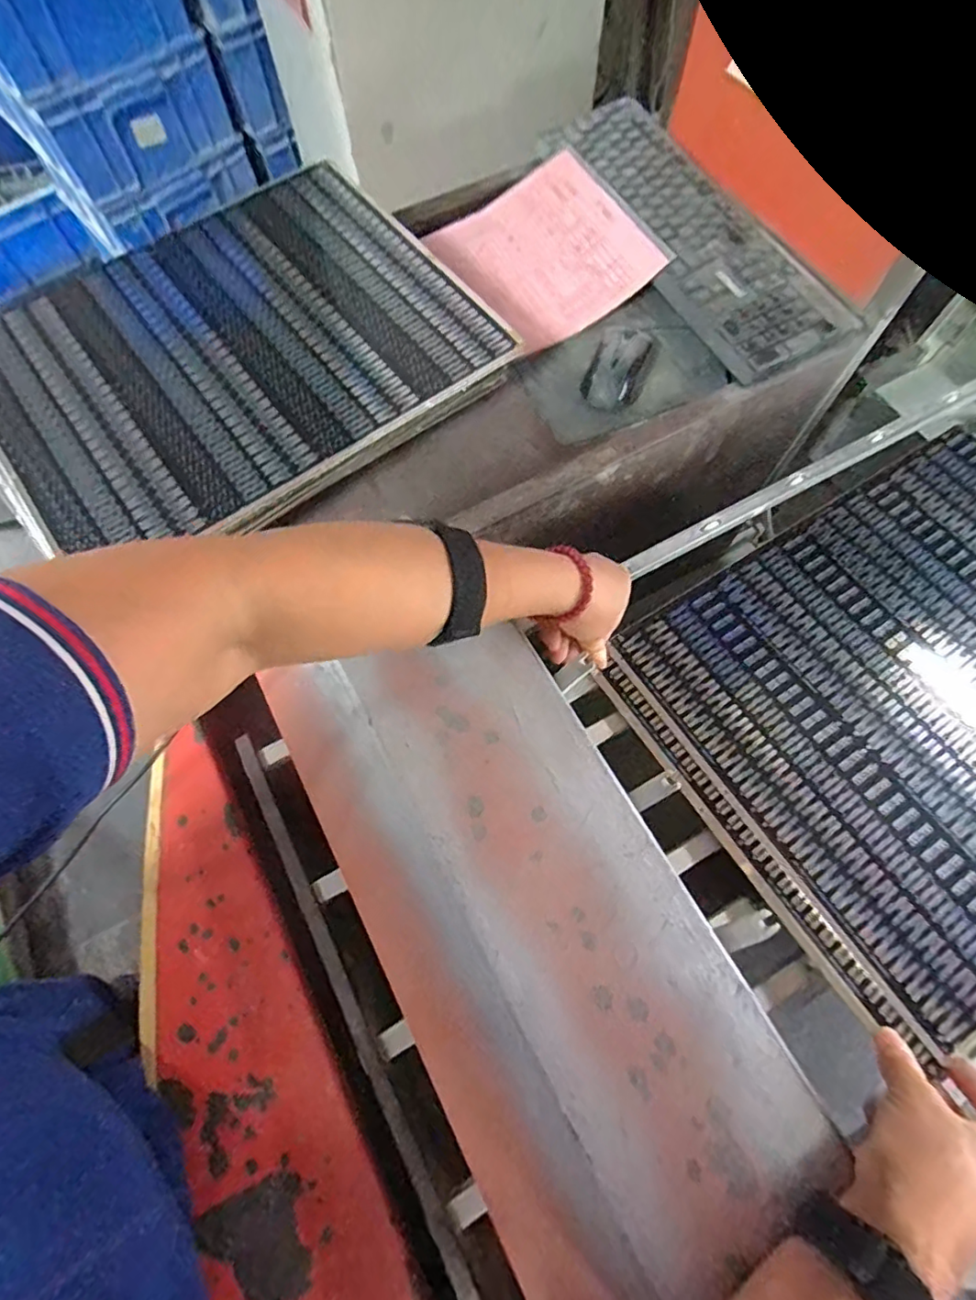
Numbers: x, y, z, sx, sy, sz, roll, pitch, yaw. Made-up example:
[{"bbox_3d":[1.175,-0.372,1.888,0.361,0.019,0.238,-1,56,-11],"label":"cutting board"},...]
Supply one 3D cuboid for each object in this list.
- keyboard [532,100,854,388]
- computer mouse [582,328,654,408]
[{"bbox_3d":[0.218,-0.467,0.628,0.143,0.031,0.420,-25,71,-8],"label":"keyboard"},{"bbox_3d":[0.134,-0.288,0.581,0.060,0.035,0.096,22,68,11],"label":"computer mouse"}]

